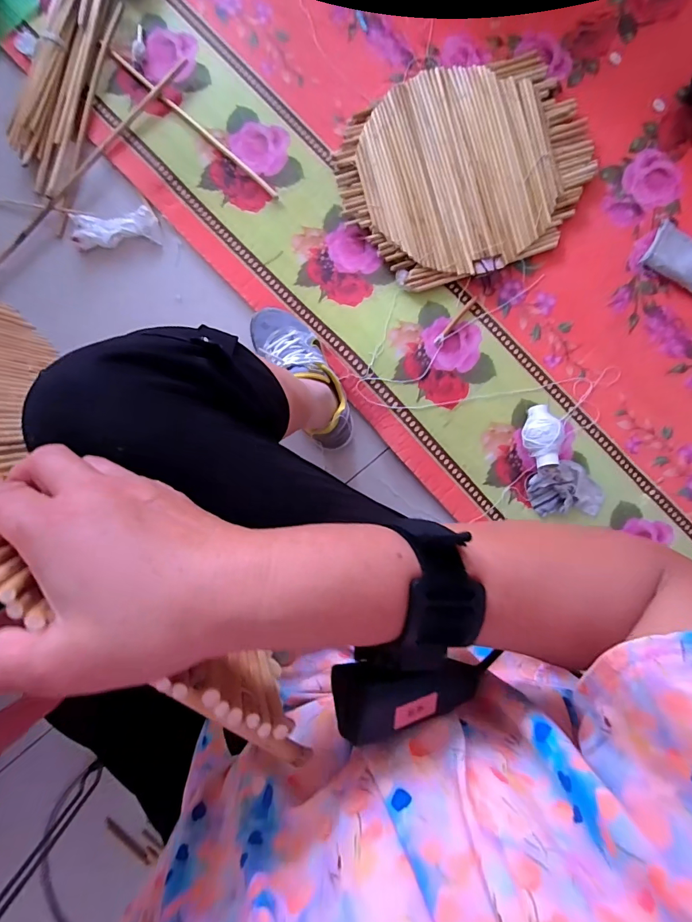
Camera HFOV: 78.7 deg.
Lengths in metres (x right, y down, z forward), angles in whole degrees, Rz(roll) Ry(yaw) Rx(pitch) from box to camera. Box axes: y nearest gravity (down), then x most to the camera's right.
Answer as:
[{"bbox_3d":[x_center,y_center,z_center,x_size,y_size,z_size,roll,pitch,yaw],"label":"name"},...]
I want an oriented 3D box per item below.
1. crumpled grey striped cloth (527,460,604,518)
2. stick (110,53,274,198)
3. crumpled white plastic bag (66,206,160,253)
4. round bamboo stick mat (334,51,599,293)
[{"bbox_3d":[0.373,0.048,0.714,0.126,0.016,0.089,-2,88,0],"label":"crumpled grey striped cloth"},{"bbox_3d":[-0.257,-0.574,0.720,0.364,0.011,0.011,41,88,1],"label":"stick"},{"bbox_3d":[-0.396,-0.398,0.721,0.143,0.021,0.063,-4,88,0],"label":"crumpled white plastic bag"},{"bbox_3d":[0.205,-0.493,0.717,0.422,0.026,0.340,-15,88,-1],"label":"round bamboo stick mat"}]

